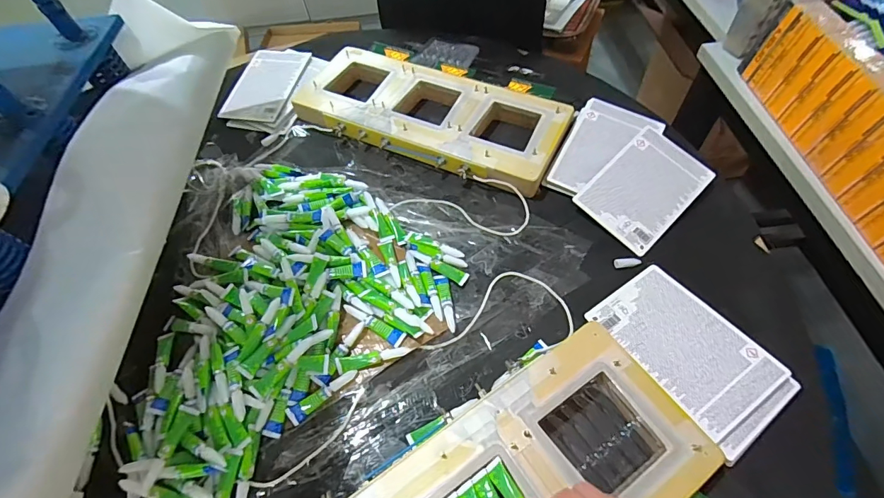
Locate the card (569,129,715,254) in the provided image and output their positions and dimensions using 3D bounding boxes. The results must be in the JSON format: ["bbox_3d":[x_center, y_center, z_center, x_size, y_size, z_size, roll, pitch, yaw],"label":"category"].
[{"bbox_3d":[0.277,-0.084,0.573,0.170,0.007,0.116,-42,75,-13],"label":"card"}]

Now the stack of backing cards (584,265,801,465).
[{"bbox_3d":[0.267,0.111,0.457,0.111,0.018,0.188,-32,56,-13],"label":"stack of backing cards"}]

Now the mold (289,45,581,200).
[{"bbox_3d":[-0.024,-0.221,0.672,0.431,0.039,0.181,21,60,18],"label":"mold"}]

